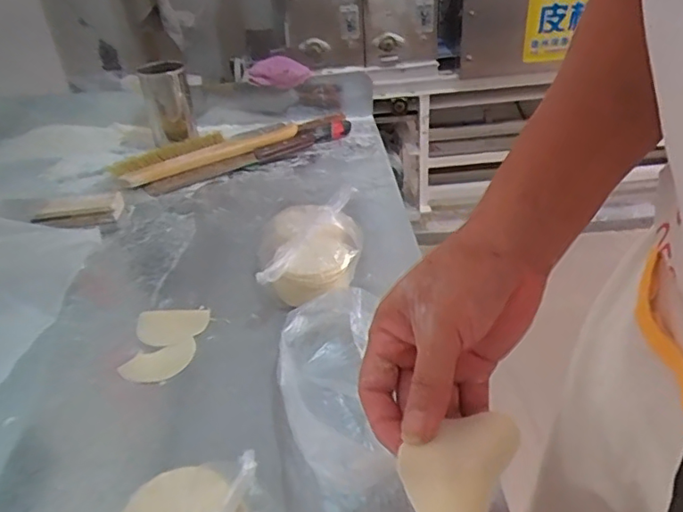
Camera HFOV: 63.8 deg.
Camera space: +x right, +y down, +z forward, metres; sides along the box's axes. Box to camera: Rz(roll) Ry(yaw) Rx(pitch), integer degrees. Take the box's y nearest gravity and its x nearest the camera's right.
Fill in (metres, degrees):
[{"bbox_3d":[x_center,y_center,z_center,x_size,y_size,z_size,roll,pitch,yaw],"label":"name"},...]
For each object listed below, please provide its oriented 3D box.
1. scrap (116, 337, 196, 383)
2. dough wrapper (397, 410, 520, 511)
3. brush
[{"bbox_3d":[-0.198,0.117,0.597,0.081,0.006,0.050,-15,36,-19],"label":"scrap"},{"bbox_3d":[0.063,0.123,0.315,0.057,0.013,0.080,24,68,5],"label":"dough wrapper"},{"bbox_3d":[-0.253,-0.203,1.047,0.361,0.035,0.120,-21,38,-26],"label":"brush"}]

